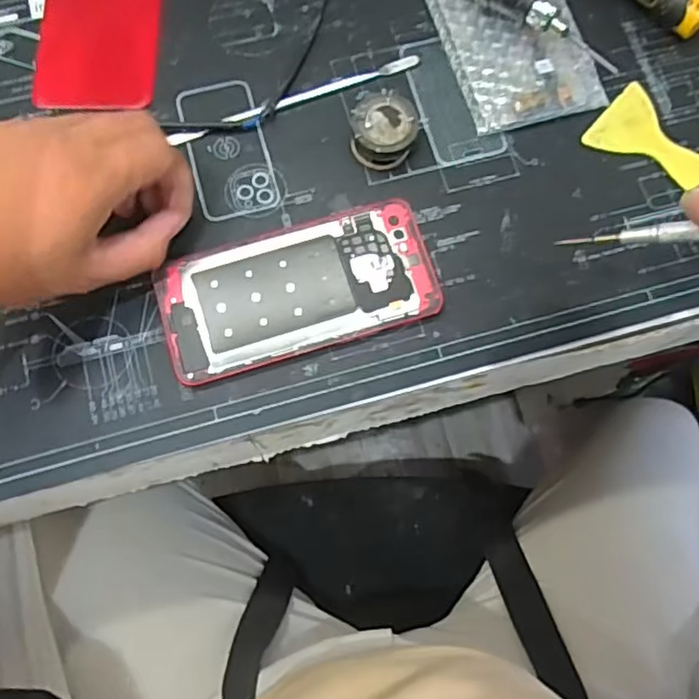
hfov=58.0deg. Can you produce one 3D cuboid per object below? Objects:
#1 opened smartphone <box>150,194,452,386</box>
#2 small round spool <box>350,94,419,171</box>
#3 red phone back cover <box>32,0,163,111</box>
[{"bbox_3d":[-0.029,-0.034,0.360,0.151,0.010,0.073,-17,78,-5],"label":"opened smartphone"},{"bbox_3d":[0.021,-0.129,0.376,0.037,0.024,0.034,0,77,-1],"label":"small round spool"},{"bbox_3d":[-0.158,-0.220,0.406,0.073,0.007,0.144,0,77,-1],"label":"red phone back cover"}]

